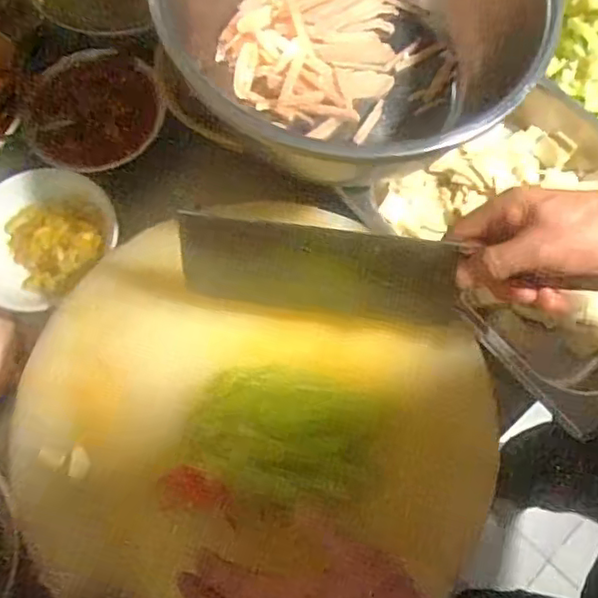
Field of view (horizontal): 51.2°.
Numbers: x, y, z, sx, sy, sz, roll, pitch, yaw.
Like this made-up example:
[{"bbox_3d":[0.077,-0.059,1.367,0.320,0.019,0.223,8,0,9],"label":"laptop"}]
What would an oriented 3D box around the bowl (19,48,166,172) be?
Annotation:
[{"bbox_3d":[-0.214,-0.197,0.650,0.141,0.053,0.138,-1,72,2],"label":"bowl"}]

